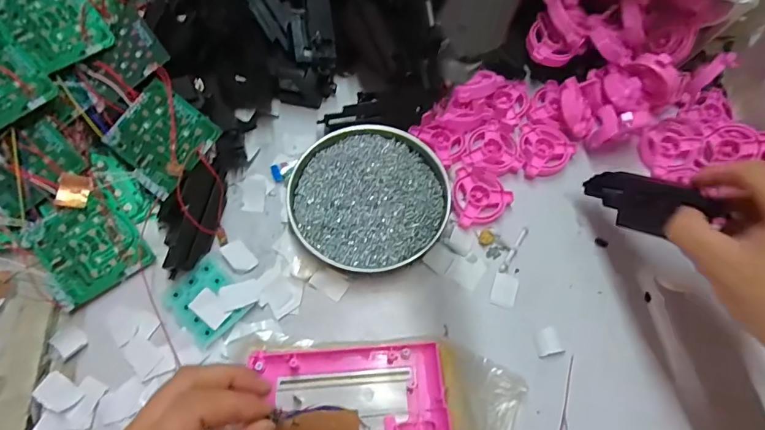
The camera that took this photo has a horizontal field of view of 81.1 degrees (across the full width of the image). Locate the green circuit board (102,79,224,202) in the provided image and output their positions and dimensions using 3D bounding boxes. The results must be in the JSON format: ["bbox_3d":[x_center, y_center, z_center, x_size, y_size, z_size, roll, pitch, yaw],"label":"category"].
[{"bbox_3d":[-0.181,-0.062,0.364,0.073,0.009,0.072,39,88,3],"label":"green circuit board"}]

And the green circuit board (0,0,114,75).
[{"bbox_3d":[-0.272,-0.158,0.367,0.068,0.006,0.071,-36,98,-17],"label":"green circuit board"}]

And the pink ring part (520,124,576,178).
[{"bbox_3d":[0.154,-0.058,0.420,0.052,0.011,0.055,16,66,5],"label":"pink ring part"}]

